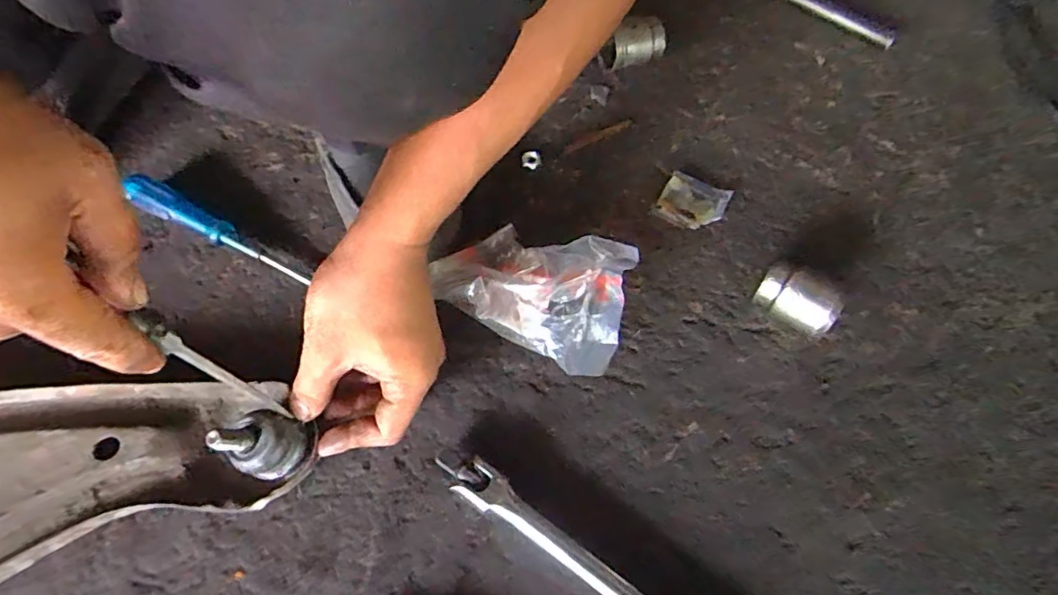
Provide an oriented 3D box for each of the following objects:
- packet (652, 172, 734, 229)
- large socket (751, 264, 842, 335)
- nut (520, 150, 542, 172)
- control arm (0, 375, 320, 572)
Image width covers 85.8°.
[{"bbox_3d":[0.150,-0.088,0.525,0.057,0.012,0.052,28,63,12],"label":"packet"},{"bbox_3d":[0.211,0.003,0.453,0.061,0.046,0.043,35,65,16],"label":"large socket"},{"bbox_3d":[0.002,-0.129,0.542,0.019,0.010,0.021,7,61,1],"label":"nut"},{"bbox_3d":[-0.391,0.158,0.324,0.483,0.059,0.240,-34,68,-20],"label":"control arm"}]

